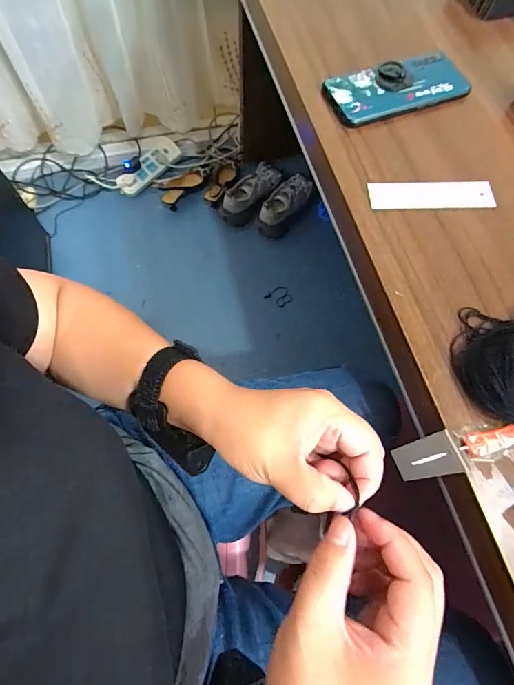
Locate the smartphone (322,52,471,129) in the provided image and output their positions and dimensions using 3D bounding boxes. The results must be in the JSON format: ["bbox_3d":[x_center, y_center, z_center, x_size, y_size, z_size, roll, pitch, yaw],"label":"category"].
[{"bbox_3d":[0.157,-0.290,0.442,0.156,0.018,0.071,-21,69,-9],"label":"smartphone"}]

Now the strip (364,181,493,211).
[{"bbox_3d":[0.177,-0.148,0.394,0.127,0.005,0.033,-1,74,-3],"label":"strip"}]

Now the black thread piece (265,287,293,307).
[{"bbox_3d":[0.068,-0.137,1.206,0.070,0.004,0.066,-32,71,4],"label":"black thread piece"}]

